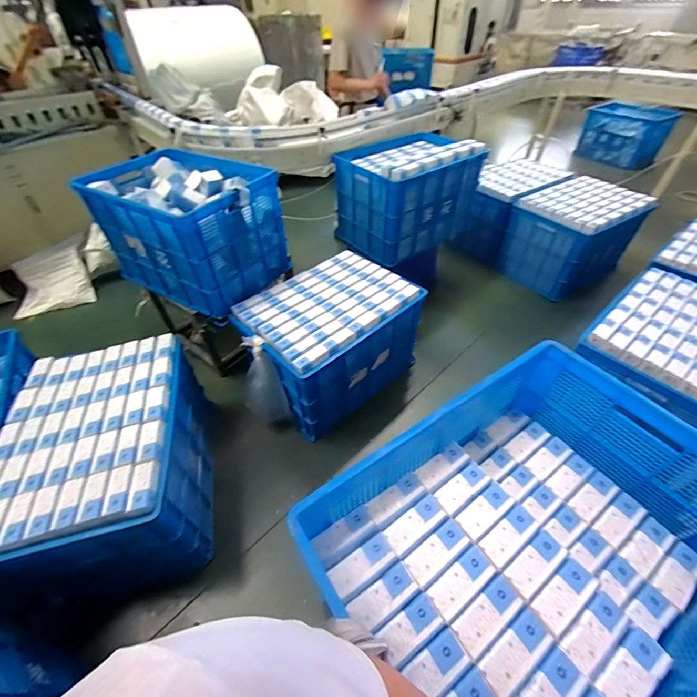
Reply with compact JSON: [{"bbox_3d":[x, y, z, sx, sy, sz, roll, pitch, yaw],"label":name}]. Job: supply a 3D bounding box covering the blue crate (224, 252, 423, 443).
[{"bbox_3d":[-0.076,-0.066,1.775,0.762,0.486,0.552,-36,54,-27],"label":"blue crate"}]

